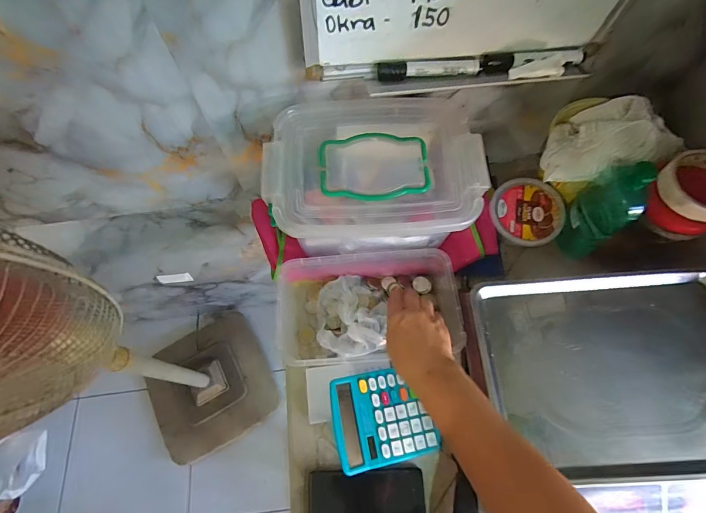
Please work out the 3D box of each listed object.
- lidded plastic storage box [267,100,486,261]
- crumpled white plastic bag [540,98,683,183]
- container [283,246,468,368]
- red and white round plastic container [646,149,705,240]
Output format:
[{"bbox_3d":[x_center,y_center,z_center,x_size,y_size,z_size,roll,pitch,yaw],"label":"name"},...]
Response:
[{"bbox_3d":[0.031,-0.116,0.558,0.298,0.150,0.195,-3,67,1],"label":"lidded plastic storage box"},{"bbox_3d":[0.364,-0.170,0.527,0.143,0.081,0.117,10,68,7],"label":"crumpled white plastic bag"},{"bbox_3d":[0.024,0.077,0.560,0.251,0.084,0.148,-9,67,-1],"label":"container"},{"bbox_3d":[0.436,-0.082,0.473,0.101,0.054,0.093,-1,67,2],"label":"red and white round plastic container"}]

